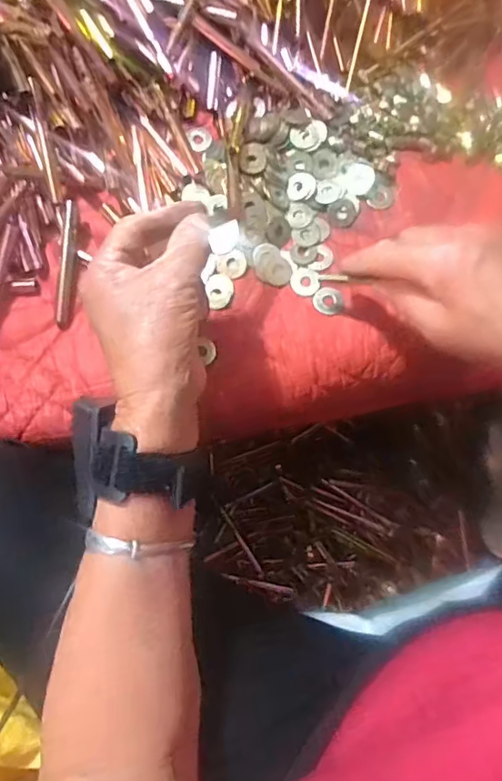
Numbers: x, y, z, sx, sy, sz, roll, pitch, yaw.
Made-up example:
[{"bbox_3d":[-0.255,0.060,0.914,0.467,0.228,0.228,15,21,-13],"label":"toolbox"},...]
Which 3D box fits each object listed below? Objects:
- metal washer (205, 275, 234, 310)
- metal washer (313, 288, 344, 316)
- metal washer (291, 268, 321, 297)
[{"bbox_3d":[-0.023,-0.074,0.401,0.019,0.004,0.026,-5,80,-2],"label":"metal washer"},{"bbox_3d":[0.058,-0.066,0.401,0.021,0.004,0.022,0,80,-1],"label":"metal washer"},{"bbox_3d":[0.041,-0.082,0.404,0.022,0.004,0.022,0,80,-1],"label":"metal washer"}]

